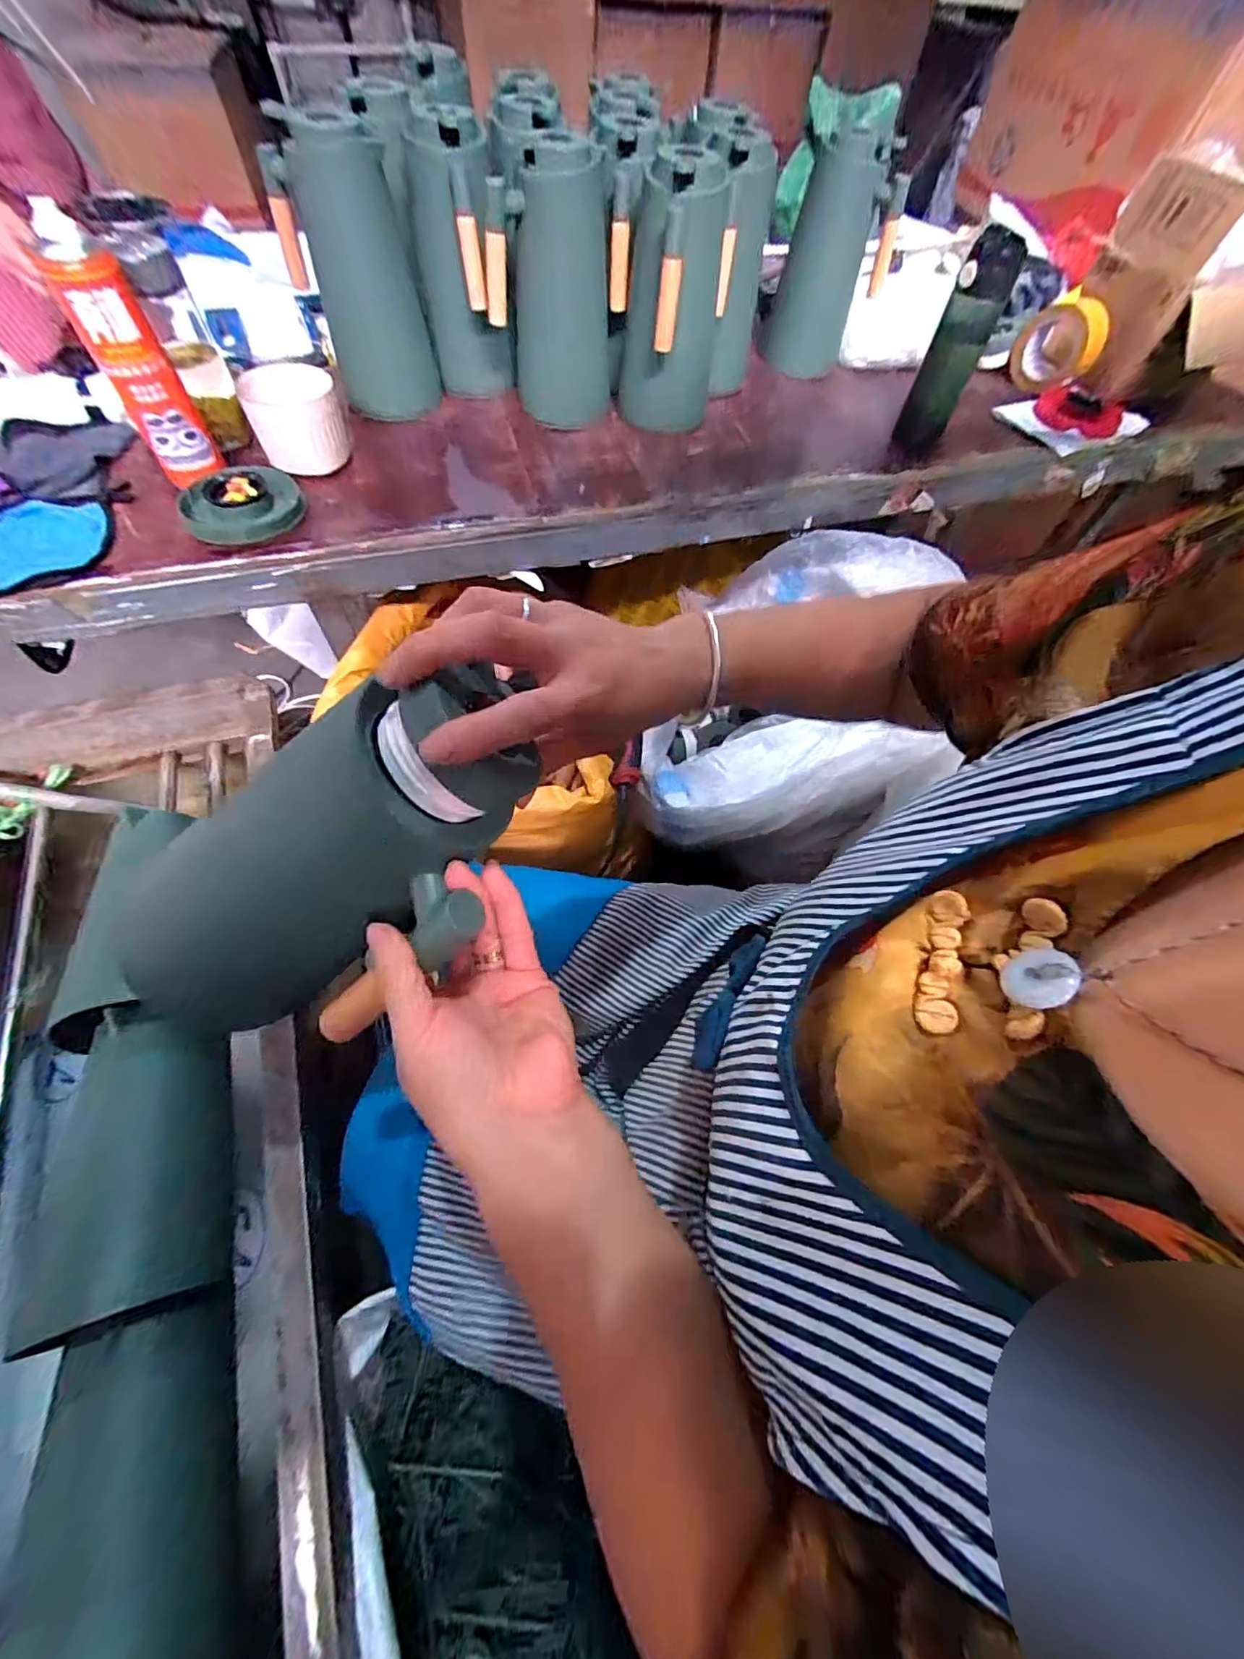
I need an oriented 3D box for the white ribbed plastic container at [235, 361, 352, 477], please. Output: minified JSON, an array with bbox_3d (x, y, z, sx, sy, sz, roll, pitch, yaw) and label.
[{"bbox_3d":[-0.395,-0.501,0.661,0.106,0.089,0.106,-24,65,-16],"label":"white ribbed plastic container"}]

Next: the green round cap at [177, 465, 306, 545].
[{"bbox_3d":[-0.442,-0.381,0.627,0.124,0.029,0.124,-19,64,-14],"label":"green round cap"}]

